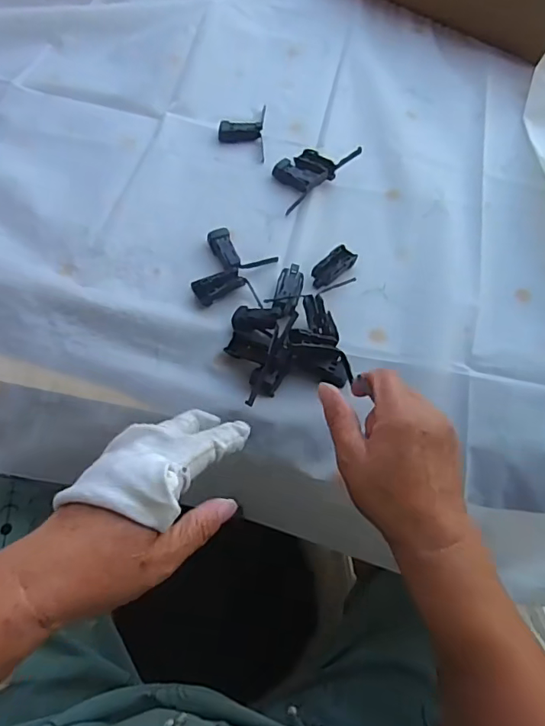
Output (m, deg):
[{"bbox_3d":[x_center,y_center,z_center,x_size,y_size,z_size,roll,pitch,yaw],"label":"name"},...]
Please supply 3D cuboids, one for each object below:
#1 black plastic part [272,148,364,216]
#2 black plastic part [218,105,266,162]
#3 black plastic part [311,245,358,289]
[{"bbox_3d":[0.038,-0.204,0.522,0.099,0.017,0.050,-40,72,-18],"label":"black plastic part"},{"bbox_3d":[-0.033,-0.260,0.553,0.050,0.010,0.080,1,64,-1],"label":"black plastic part"},{"bbox_3d":[0.056,-0.089,0.467,0.021,0.009,0.049,42,70,17],"label":"black plastic part"}]

